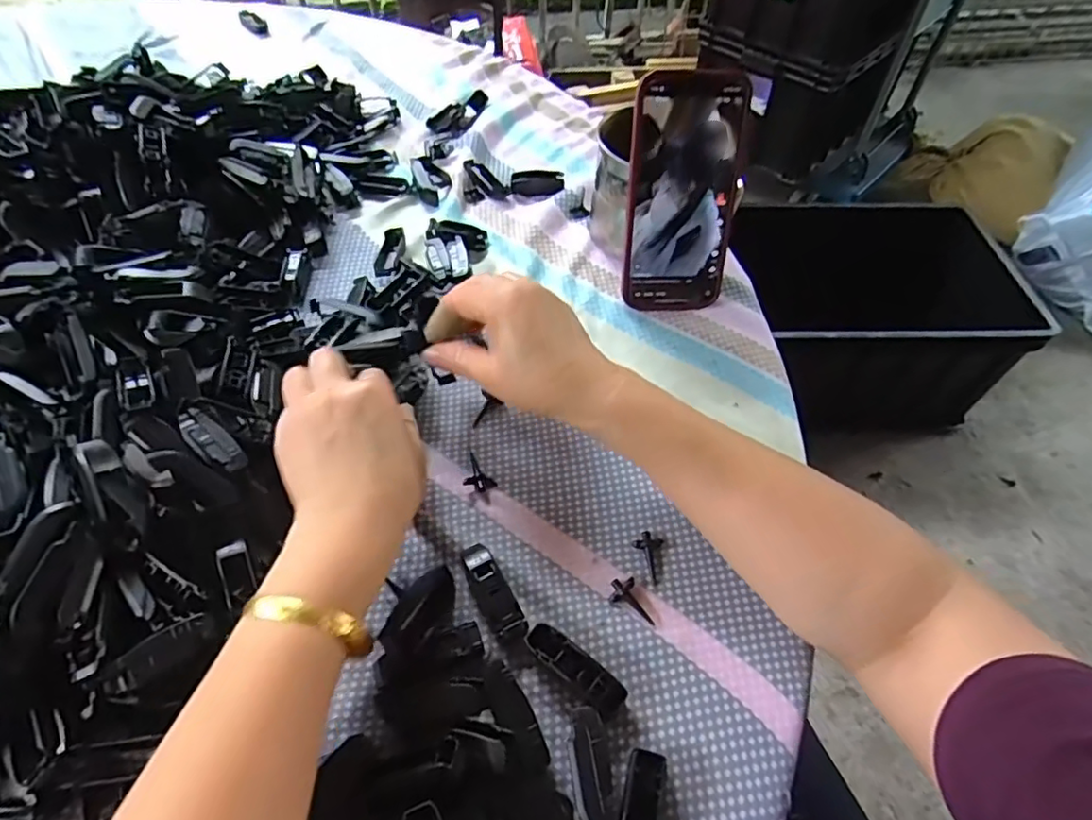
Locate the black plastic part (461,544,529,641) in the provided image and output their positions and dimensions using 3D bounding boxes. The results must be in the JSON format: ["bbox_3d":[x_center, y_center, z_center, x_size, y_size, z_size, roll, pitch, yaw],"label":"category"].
[{"bbox_3d":[-0.029,0.098,0.326,0.018,0.016,0.054,-23,59,-19],"label":"black plastic part"}]

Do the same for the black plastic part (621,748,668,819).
[{"bbox_3d":[0.041,0.185,0.270,0.016,0.017,0.055,14,55,7],"label":"black plastic part"}]

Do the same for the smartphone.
[{"bbox_3d":[0.099,-0.149,0.428,0.079,0.161,0.010,-1,29,-4],"label":"smartphone"}]

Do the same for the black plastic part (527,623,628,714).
[{"bbox_3d":[0.015,0.131,0.306,0.055,0.015,0.016,35,60,20],"label":"black plastic part"}]

